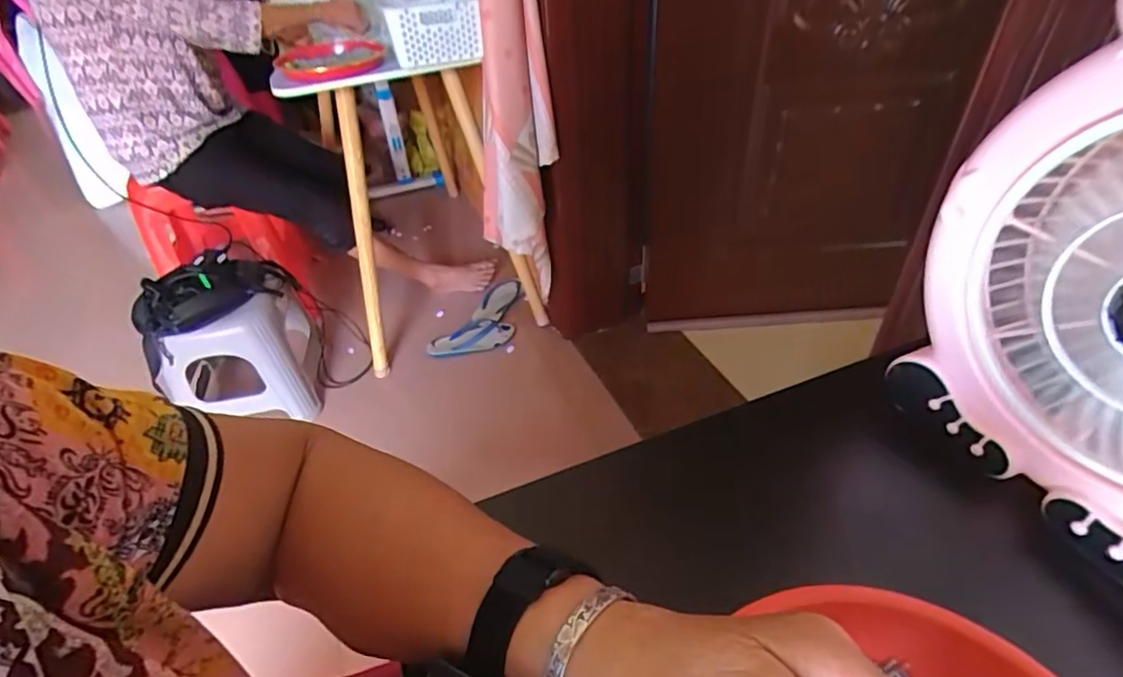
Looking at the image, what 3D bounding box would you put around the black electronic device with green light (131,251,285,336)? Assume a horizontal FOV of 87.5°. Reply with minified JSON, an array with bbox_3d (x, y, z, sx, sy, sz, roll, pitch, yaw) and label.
[{"bbox_3d":[-0.766,-0.108,1.284,0.296,0.094,0.127,-28,47,-23],"label":"black electronic device with green light"}]

